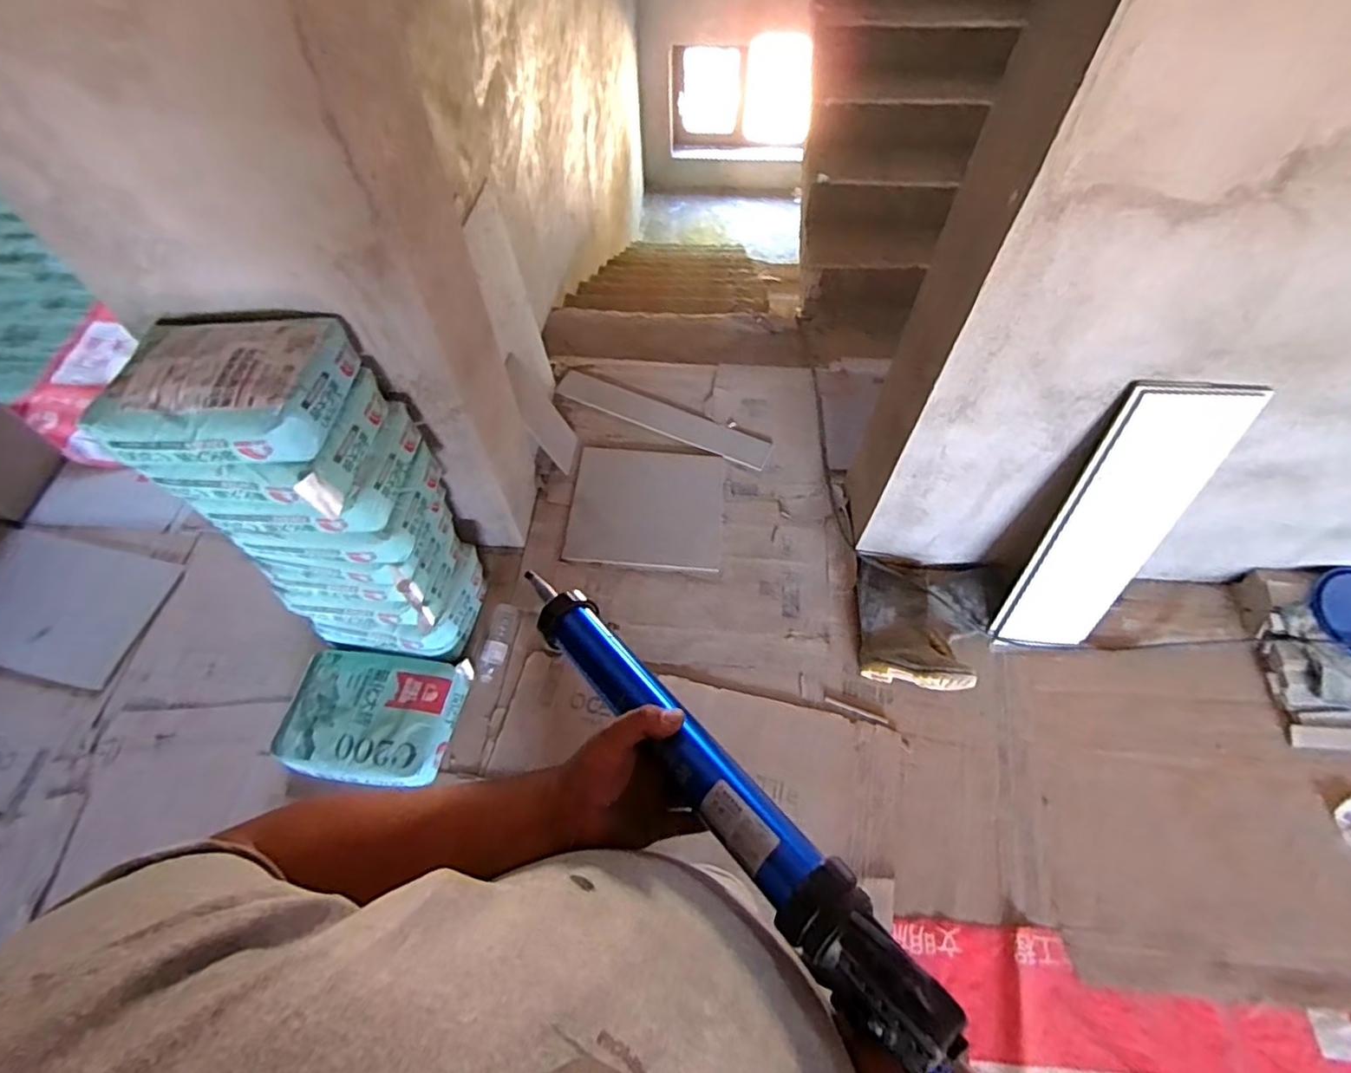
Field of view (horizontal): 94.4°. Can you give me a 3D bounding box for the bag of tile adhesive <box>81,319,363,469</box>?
[{"bbox_3d":[-0.813,-0.272,1.126,0.400,0.093,0.290,0,58,0],"label":"bag of tile adhesive"}]

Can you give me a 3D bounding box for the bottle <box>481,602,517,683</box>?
[{"bbox_3d":[-0.490,0.289,1.714,0.067,0.055,0.214,10,59,6],"label":"bottle"}]

